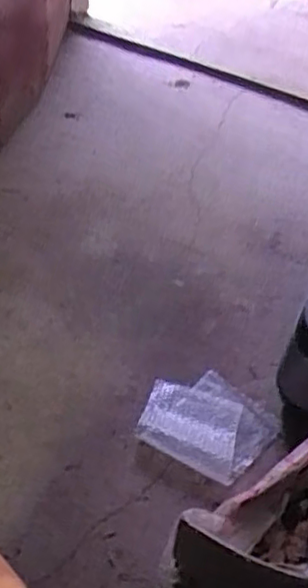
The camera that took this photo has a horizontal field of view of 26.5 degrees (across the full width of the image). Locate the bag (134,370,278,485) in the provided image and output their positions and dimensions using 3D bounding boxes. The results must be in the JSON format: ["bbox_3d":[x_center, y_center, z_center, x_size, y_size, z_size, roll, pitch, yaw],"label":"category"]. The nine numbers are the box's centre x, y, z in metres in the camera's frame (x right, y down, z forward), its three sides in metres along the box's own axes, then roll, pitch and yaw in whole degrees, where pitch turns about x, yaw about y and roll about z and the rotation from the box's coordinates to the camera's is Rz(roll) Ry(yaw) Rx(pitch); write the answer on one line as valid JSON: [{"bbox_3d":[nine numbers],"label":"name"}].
[{"bbox_3d":[0.099,0.242,1.238,0.229,0.017,0.209,26,48,13],"label":"bag"}]

